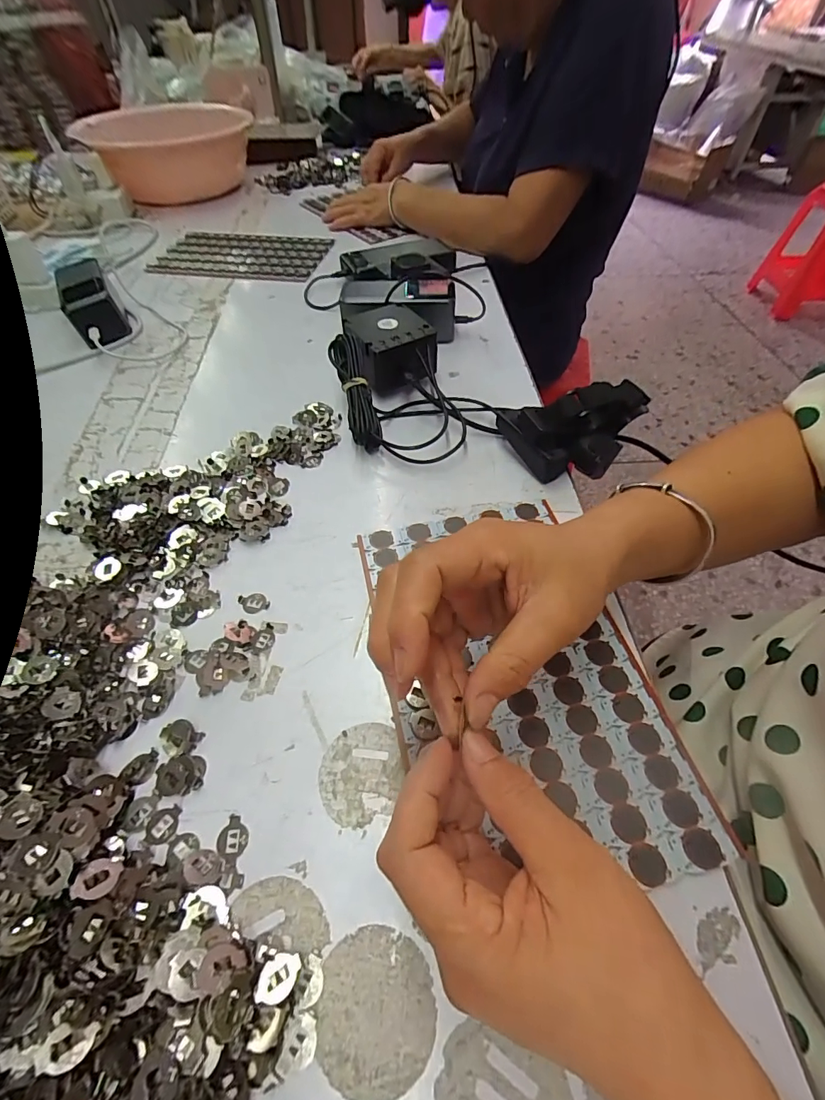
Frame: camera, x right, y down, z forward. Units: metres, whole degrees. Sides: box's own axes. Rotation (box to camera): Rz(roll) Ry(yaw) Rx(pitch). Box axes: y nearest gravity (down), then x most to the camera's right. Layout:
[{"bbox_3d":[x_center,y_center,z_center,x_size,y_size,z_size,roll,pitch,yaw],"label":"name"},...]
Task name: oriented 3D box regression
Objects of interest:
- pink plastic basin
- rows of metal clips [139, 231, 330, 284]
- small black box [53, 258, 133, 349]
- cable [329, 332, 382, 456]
[{"bbox_3d":[-0.487,-0.784,0.905,0.270,0.104,0.263,0,52,0],"label":"pink plastic basin"},{"bbox_3d":[-0.267,-0.475,0.727,0.264,0.008,0.182,12,53,9],"label":"rows of metal clips"},{"bbox_3d":[-0.396,-0.305,0.562,0.061,0.053,0.154,-27,57,-20],"label":"small black box"},{"bbox_3d":[-0.052,-0.145,0.419,0.029,0.027,0.109,-12,76,-10],"label":"cable"}]

